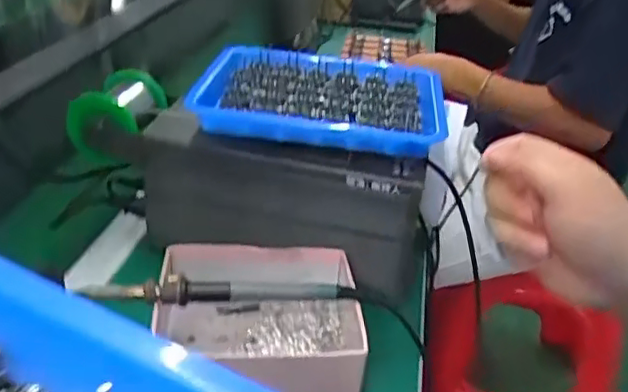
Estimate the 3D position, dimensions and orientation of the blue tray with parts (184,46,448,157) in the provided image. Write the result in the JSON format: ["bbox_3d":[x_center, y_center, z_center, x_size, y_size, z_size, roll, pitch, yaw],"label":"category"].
[{"bbox_3d":[0.007,-0.092,0.571,0.216,0.027,0.177,6,31,4],"label":"blue tray with parts"}]

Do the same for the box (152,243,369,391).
[{"bbox_3d":[-0.044,0.103,0.523,0.163,0.059,0.147,0,31,-6],"label":"box"}]

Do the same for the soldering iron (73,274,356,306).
[{"bbox_3d":[-0.075,0.073,0.500,0.213,0.020,0.023,0,31,-6],"label":"soldering iron"}]

